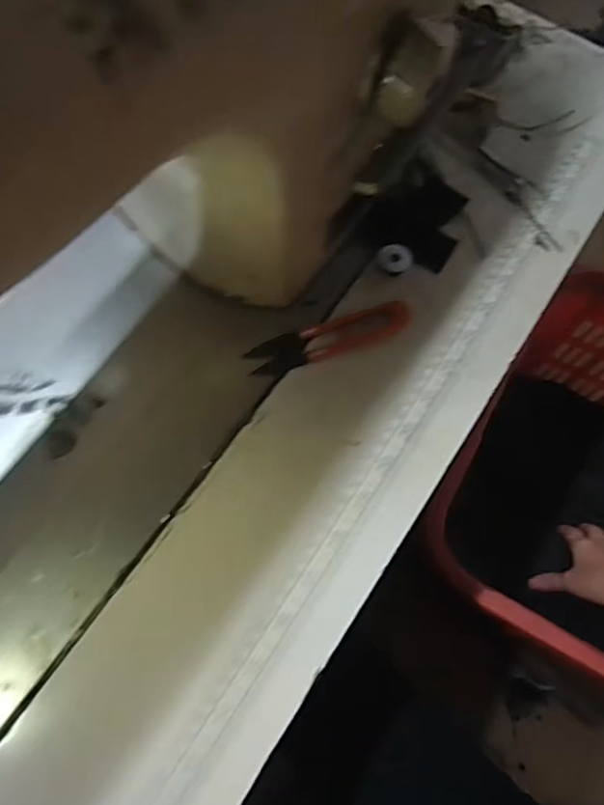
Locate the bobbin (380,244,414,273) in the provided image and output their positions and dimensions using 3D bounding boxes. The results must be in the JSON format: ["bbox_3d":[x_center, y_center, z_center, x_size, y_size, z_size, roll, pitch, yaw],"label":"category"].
[{"bbox_3d":[0.061,-0.092,0.352,0.020,0.008,0.016,-1,69,-2],"label":"bobbin"}]

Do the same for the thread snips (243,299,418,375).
[{"bbox_3d":[0.022,-0.041,0.333,0.096,0.005,0.025,-19,70,-9],"label":"thread snips"}]

